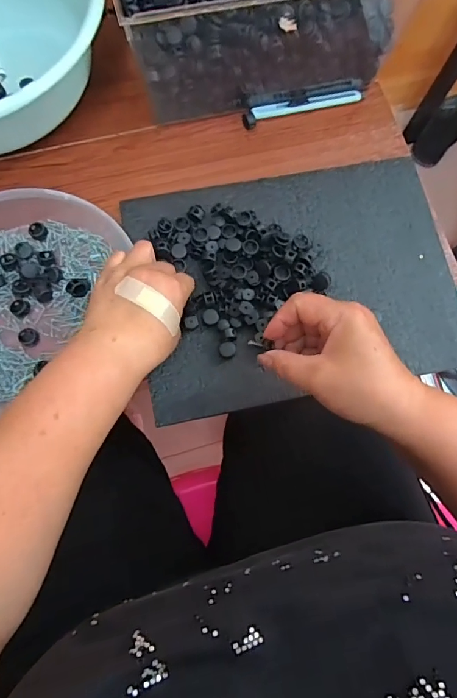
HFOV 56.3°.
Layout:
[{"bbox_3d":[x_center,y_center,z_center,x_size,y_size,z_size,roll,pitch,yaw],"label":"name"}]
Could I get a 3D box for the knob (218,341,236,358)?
[{"bbox_3d":[-0.001,0.000,0.417,0.017,0.004,0.016,0,78,-1],"label":"knob"}]

